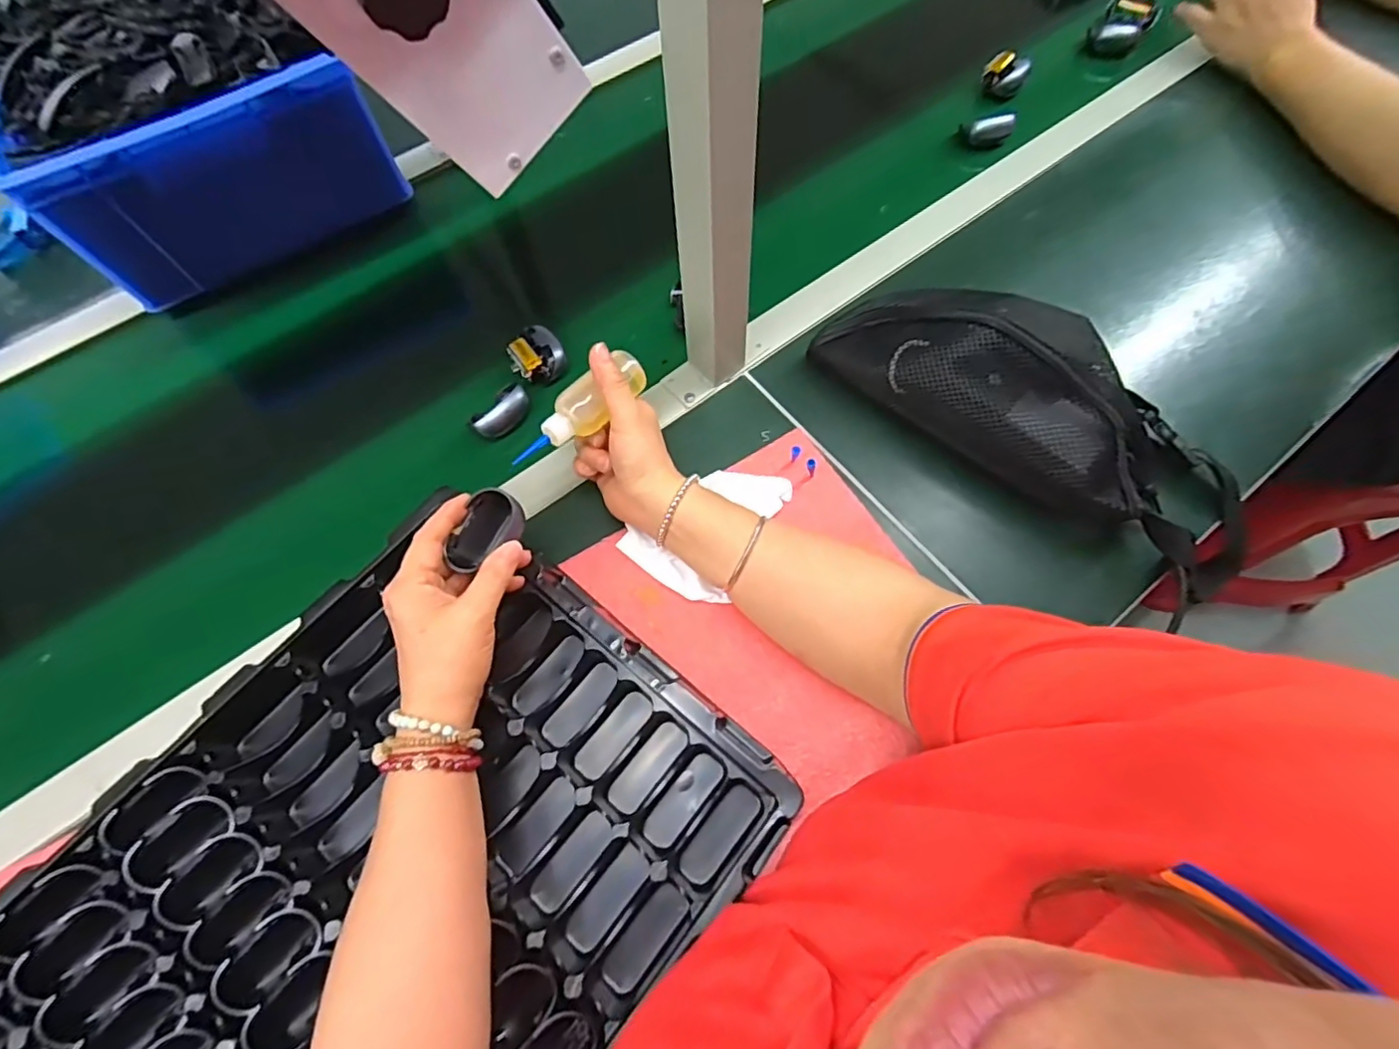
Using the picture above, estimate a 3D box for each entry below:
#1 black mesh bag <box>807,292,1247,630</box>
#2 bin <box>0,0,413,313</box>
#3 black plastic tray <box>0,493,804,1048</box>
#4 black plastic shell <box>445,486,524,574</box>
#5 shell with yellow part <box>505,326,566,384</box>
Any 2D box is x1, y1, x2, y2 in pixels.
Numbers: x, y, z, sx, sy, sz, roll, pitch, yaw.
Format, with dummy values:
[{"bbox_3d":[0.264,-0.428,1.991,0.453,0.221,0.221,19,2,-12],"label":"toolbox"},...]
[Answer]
[{"bbox_3d":[0.271,-0.091,0.458,0.355,0.087,0.129,40,73,18],"label":"black mesh bag"},{"bbox_3d":[-0.513,-0.422,0.594,0.281,0.155,0.326,-32,69,-12],"label":"bin"},{"bbox_3d":[-0.202,0.231,0.351,0.331,0.047,0.452,36,72,16],"label":"black plastic tray"},{"bbox_3d":[-0.140,0.005,0.388,0.037,0.018,0.056,18,68,10],"label":"black plastic shell"},{"bbox_3d":[-0.147,-0.152,0.535,0.045,0.024,0.045,-27,68,-10],"label":"shell with yellow part"}]

